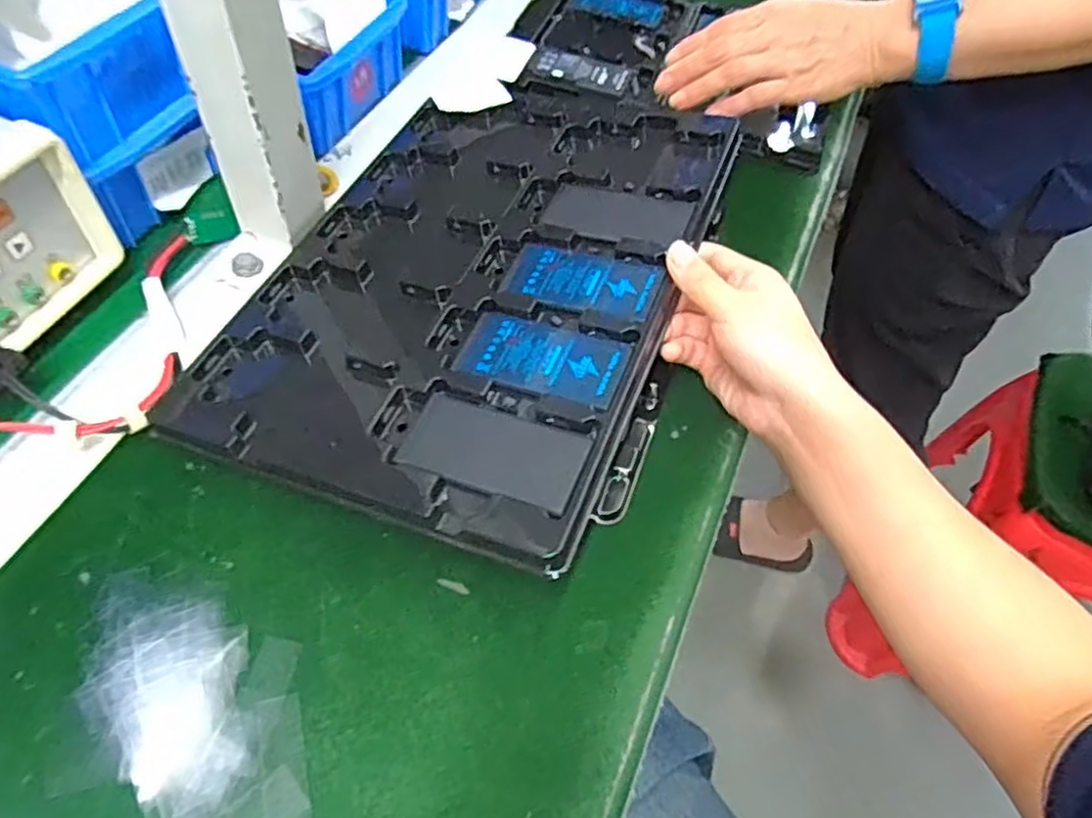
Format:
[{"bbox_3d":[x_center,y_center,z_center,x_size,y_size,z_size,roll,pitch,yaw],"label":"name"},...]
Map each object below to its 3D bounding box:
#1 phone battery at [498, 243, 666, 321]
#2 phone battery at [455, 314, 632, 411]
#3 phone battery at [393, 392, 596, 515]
[{"bbox_3d":[0.021,-0.074,0.408,0.086,0.007,0.045,21,56,8],"label":"phone battery"},{"bbox_3d":[-0.002,-0.026,0.375,0.085,0.008,0.047,22,56,9],"label":"phone battery"},{"bbox_3d":[-0.024,0.018,0.345,0.085,0.007,0.045,21,56,8],"label":"phone battery"}]

